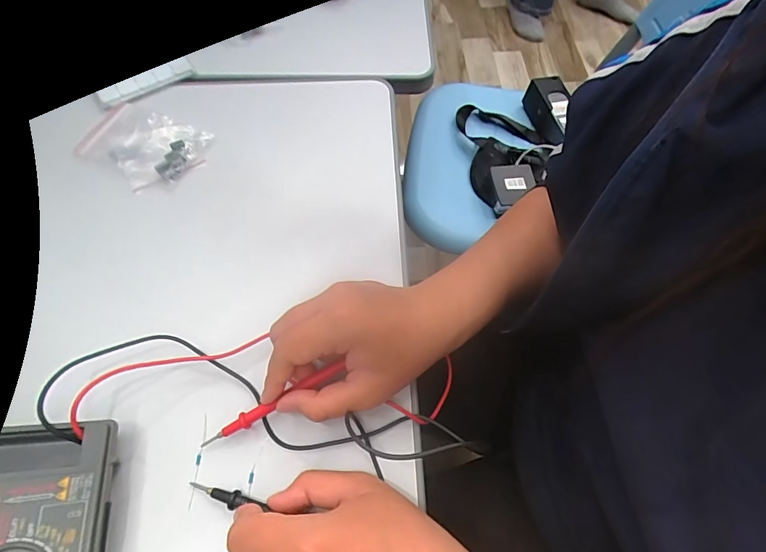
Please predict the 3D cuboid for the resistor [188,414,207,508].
[{"bbox_3d":[-0.119,0.119,0.270,0.004,0.005,0.057,-2,62,0],"label":"resistor"}]

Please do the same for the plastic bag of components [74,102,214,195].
[{"bbox_3d":[-0.223,-0.122,0.385,0.109,0.023,0.072,23,64,13],"label":"plastic bag of components"}]

